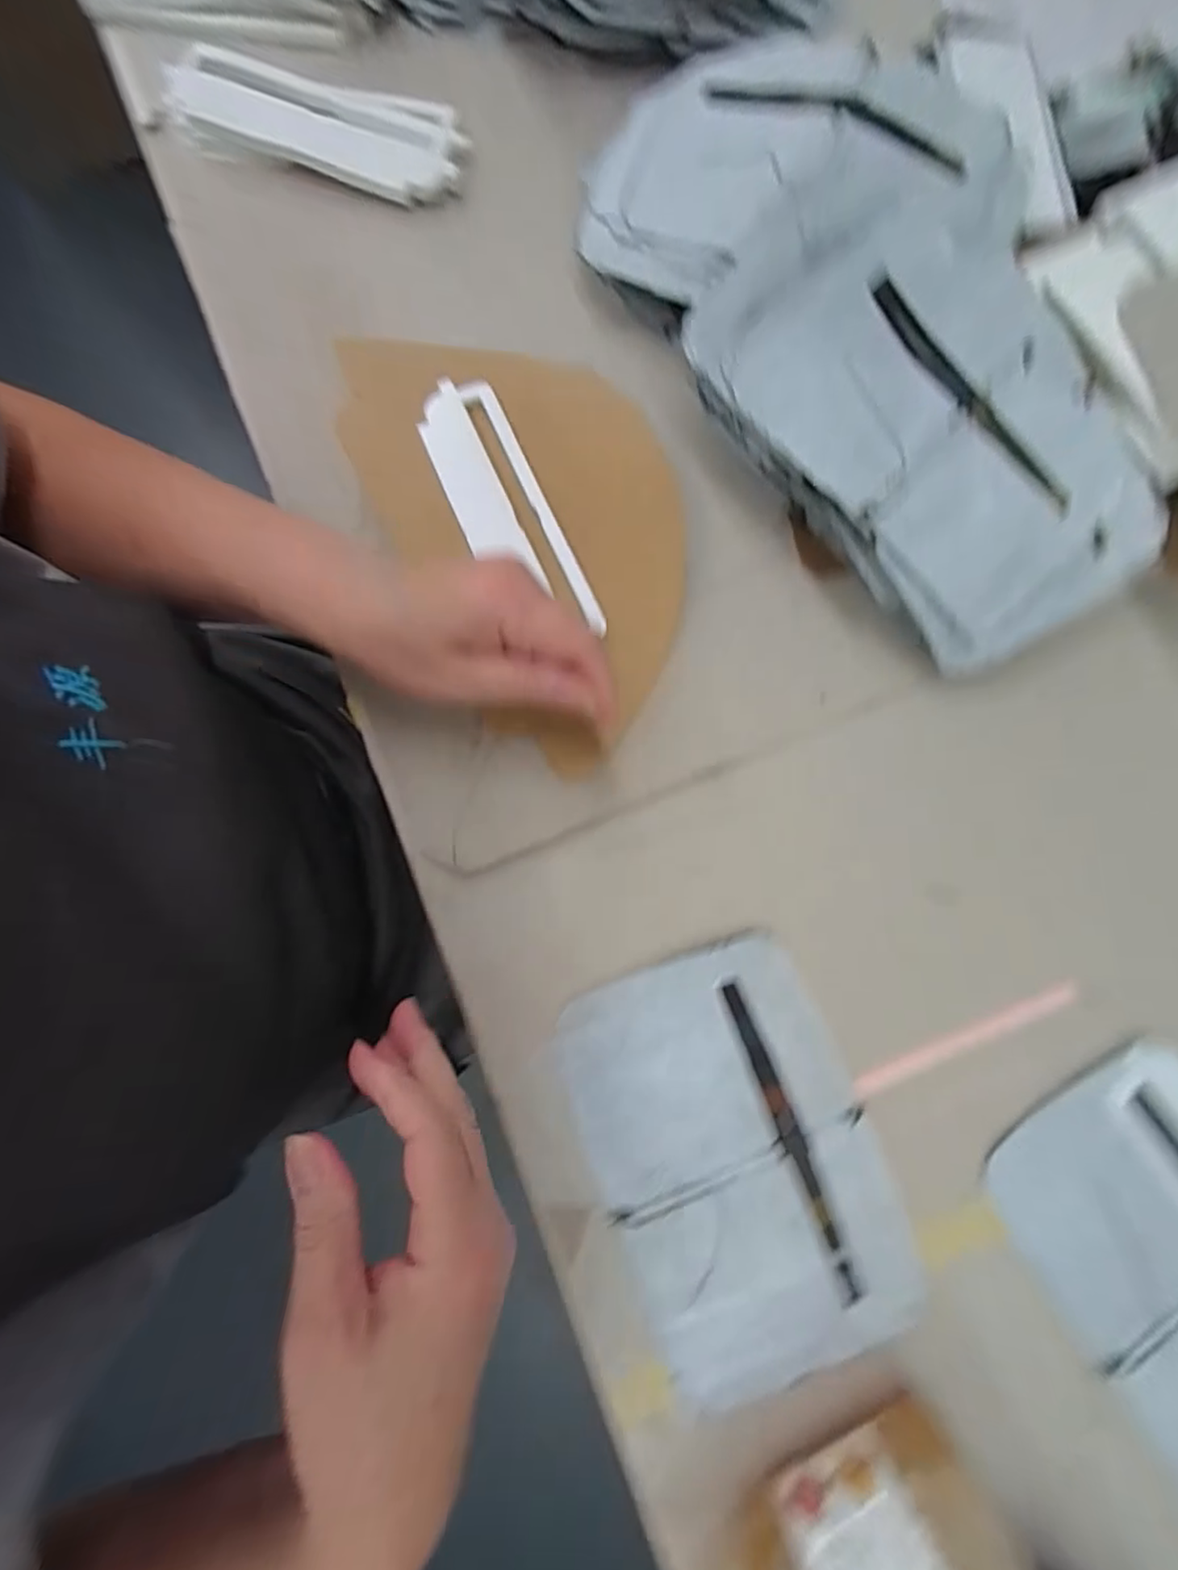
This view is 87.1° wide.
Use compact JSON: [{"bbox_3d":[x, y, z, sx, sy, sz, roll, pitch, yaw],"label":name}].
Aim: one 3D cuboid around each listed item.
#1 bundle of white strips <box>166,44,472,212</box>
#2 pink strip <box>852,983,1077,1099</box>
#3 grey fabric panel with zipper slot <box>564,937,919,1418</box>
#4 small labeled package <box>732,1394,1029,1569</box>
[{"bbox_3d":[-0.172,-0.412,0.389,0.179,0.027,0.062,13,80,4],"label":"bundle of white strips"},{"bbox_3d":[0.191,0.129,0.314,0.124,0.004,0.008,-22,80,-3],"label":"pink strip"},{"bbox_3d":[0.072,0.182,0.302,0.128,0.010,0.191,-18,80,-2],"label":"grey fabric panel with zipper slot"},{"bbox_3d":[0.109,0.303,0.250,0.102,0.059,0.051,-23,80,-3],"label":"small labeled package"}]

